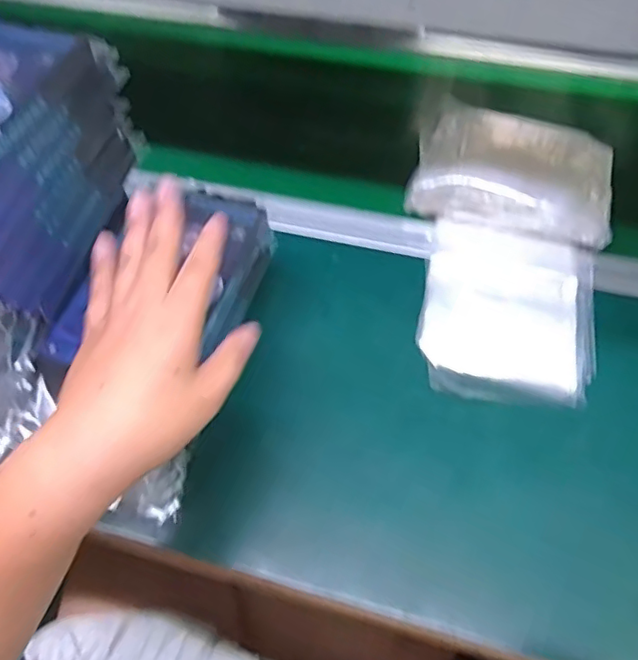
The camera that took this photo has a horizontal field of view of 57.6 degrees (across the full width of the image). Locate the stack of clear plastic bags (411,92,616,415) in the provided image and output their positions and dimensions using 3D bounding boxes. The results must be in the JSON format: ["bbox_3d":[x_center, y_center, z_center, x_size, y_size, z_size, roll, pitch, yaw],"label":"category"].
[{"bbox_3d":[0.158,-0.083,0.501,0.169,0.048,0.308,14,54,11],"label":"stack of clear plastic bags"}]

